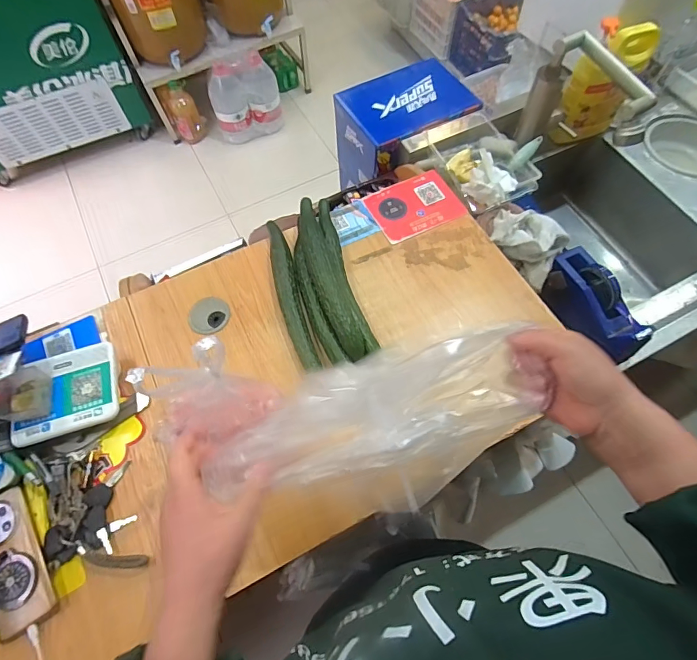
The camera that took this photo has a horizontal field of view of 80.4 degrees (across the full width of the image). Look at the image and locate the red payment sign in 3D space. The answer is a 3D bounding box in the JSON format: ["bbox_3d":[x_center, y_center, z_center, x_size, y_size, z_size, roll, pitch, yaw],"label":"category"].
[{"bbox_3d":[0.121,-0.230,0.758,0.157,0.009,0.124,-24,67,-11],"label":"red payment sign"}]

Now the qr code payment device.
[{"bbox_3d":[-0.391,0.085,0.569,0.134,0.023,0.115,-18,66,-8],"label":"qr code payment device"}]

